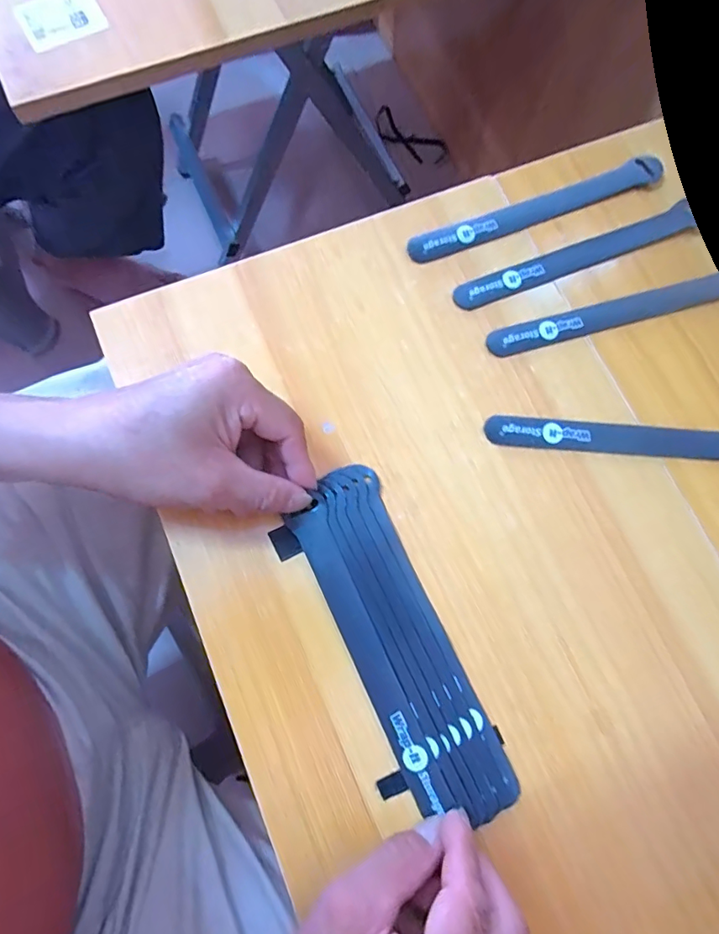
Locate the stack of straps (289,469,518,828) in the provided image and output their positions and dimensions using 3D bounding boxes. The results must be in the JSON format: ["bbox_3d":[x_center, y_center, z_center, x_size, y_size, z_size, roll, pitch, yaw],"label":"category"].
[{"bbox_3d":[0.021,0.097,0.277,0.055,0.011,0.195,-25,78,-7],"label":"stack of straps"}]

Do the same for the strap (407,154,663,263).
[{"bbox_3d":[0.128,-0.185,0.350,0.197,0.005,0.021,-22,78,-6],"label":"strap"}]

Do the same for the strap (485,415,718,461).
[{"bbox_3d":[0.180,-0.017,0.311,0.196,0.006,0.023,2,84,0],"label":"strap"}]

